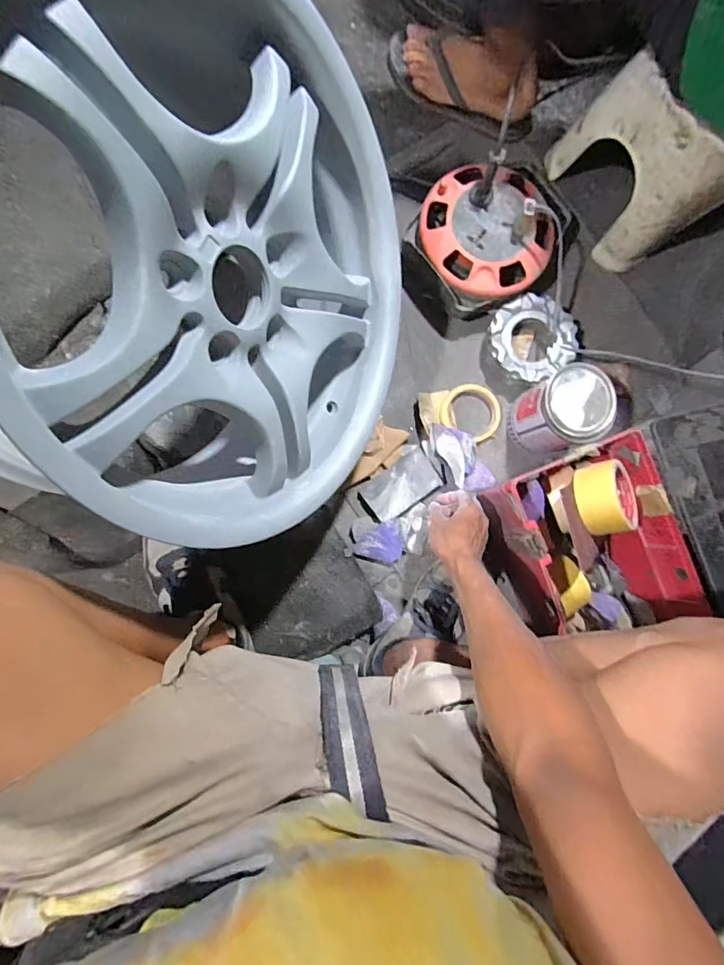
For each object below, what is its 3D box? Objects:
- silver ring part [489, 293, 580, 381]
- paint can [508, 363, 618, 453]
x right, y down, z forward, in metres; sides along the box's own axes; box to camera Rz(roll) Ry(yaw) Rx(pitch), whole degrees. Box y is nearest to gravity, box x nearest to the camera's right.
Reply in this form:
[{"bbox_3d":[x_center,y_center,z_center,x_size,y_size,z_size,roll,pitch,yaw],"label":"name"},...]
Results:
[{"bbox_3d":[0.260,-0.216,0.709,0.131,0.046,0.127,0,87,-5],"label":"silver ring part"},{"bbox_3d":[0.289,-0.102,0.664,0.103,0.117,0.101,0,87,-5],"label":"paint can"}]

